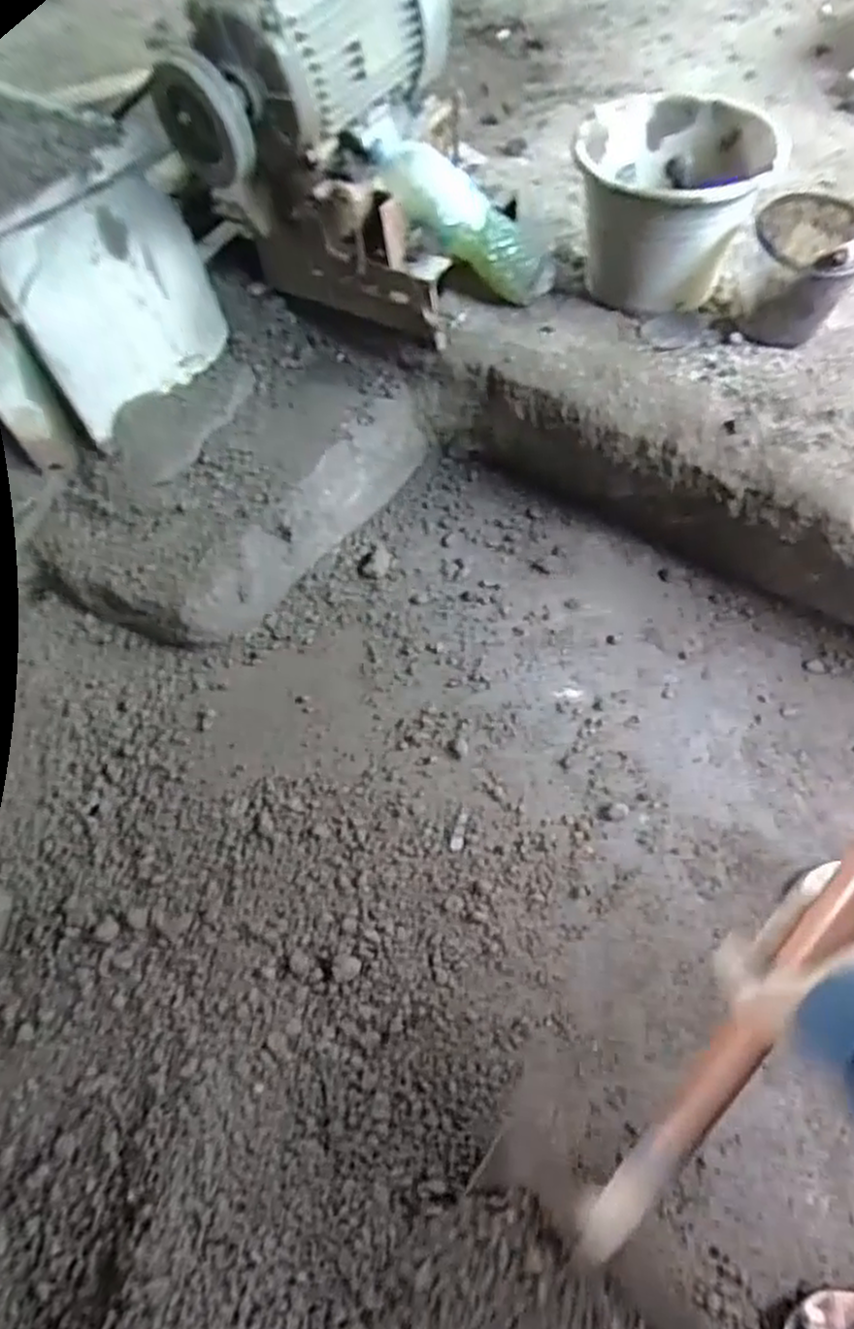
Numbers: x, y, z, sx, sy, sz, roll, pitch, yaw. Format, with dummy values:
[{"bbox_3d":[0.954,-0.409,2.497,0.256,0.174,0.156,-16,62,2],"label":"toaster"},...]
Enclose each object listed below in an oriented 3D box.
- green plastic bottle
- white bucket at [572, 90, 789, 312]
[{"bbox_3d":[0.048,-0.623,1.050,0.307,0.073,0.079,30,55,-24],"label":"green plastic bottle"},{"bbox_3d":[0.335,-0.647,1.079,0.247,0.201,0.280,4,58,6],"label":"white bucket"}]

